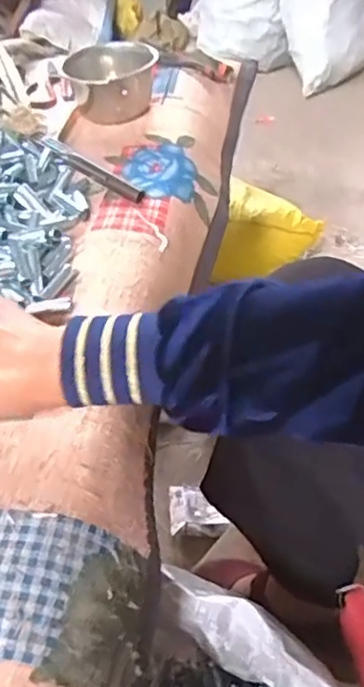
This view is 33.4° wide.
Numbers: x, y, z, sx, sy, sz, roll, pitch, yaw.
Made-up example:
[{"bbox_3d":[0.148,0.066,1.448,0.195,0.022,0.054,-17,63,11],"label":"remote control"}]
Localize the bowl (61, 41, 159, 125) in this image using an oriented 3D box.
[{"bbox_3d":[-0.088,-0.334,0.776,0.109,0.067,0.110,-3,43,2],"label":"bowl"}]

